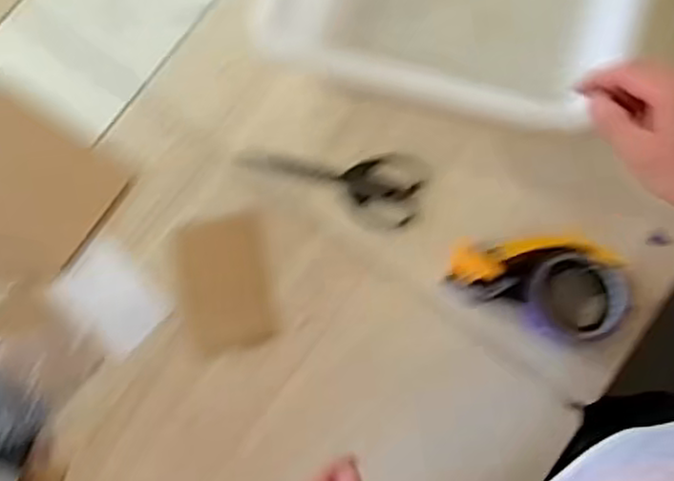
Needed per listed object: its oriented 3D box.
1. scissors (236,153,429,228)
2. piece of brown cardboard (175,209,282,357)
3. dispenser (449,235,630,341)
[{"bbox_3d":[-0.007,-0.071,0.761,0.201,0.018,0.079,15,78,8],"label":"scissors"},{"bbox_3d":[-0.119,0.045,0.752,0.093,0.006,0.141,-12,76,1],"label":"piece of brown cardboard"},{"bbox_3d":[0.198,0.035,0.684,0.172,0.070,0.093,19,79,9],"label":"dispenser"}]

